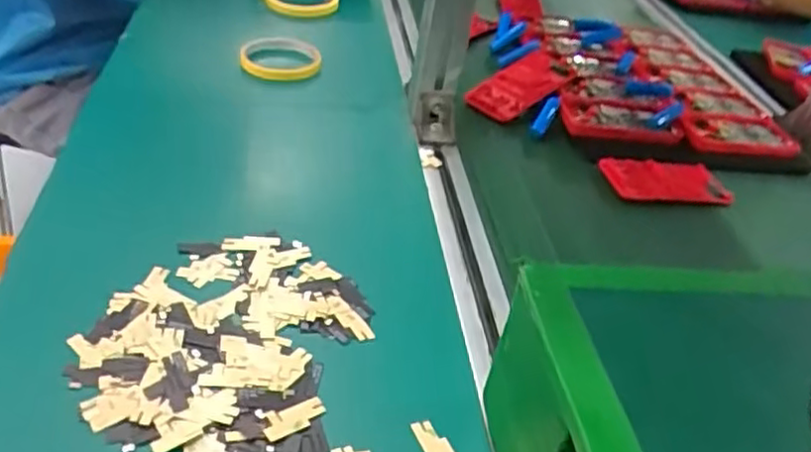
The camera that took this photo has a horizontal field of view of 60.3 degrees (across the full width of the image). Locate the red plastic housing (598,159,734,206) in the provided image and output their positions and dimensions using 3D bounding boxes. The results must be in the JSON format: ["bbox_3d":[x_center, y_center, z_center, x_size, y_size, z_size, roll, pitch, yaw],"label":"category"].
[{"bbox_3d":[0.246,-0.042,0.659,0.131,0.008,0.050,4,53,-17],"label":"red plastic housing"}]

